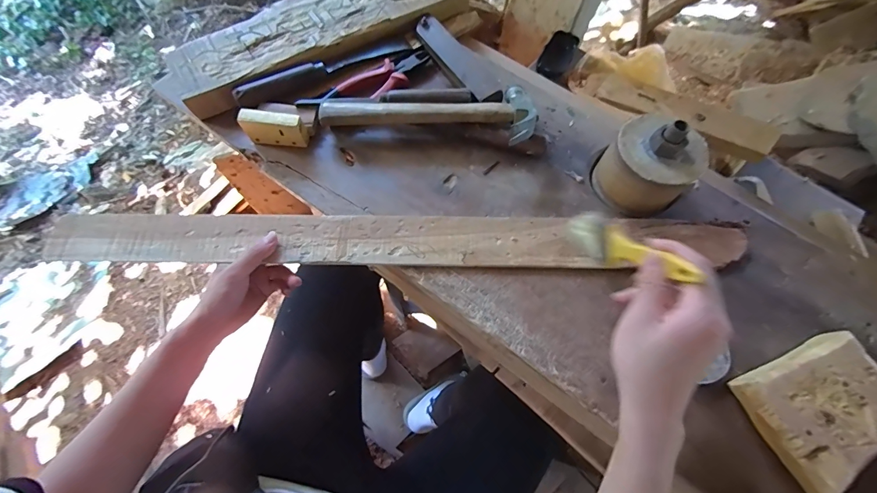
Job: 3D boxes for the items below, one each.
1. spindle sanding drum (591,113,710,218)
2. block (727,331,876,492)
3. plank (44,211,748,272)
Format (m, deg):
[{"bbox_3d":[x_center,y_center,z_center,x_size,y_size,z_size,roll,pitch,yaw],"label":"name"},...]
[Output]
[{"bbox_3d":[0.253,-0.099,0.445,0.097,0.103,0.093,1,68,-2],"label":"spindle sanding drum"},{"bbox_3d":[0.373,0.152,0.359,0.140,0.035,0.101,-30,73,-13],"label":"block"},{"bbox_3d":[-0.054,-0.004,0.445,0.812,0.013,0.056,1,68,1],"label":"plank"}]

